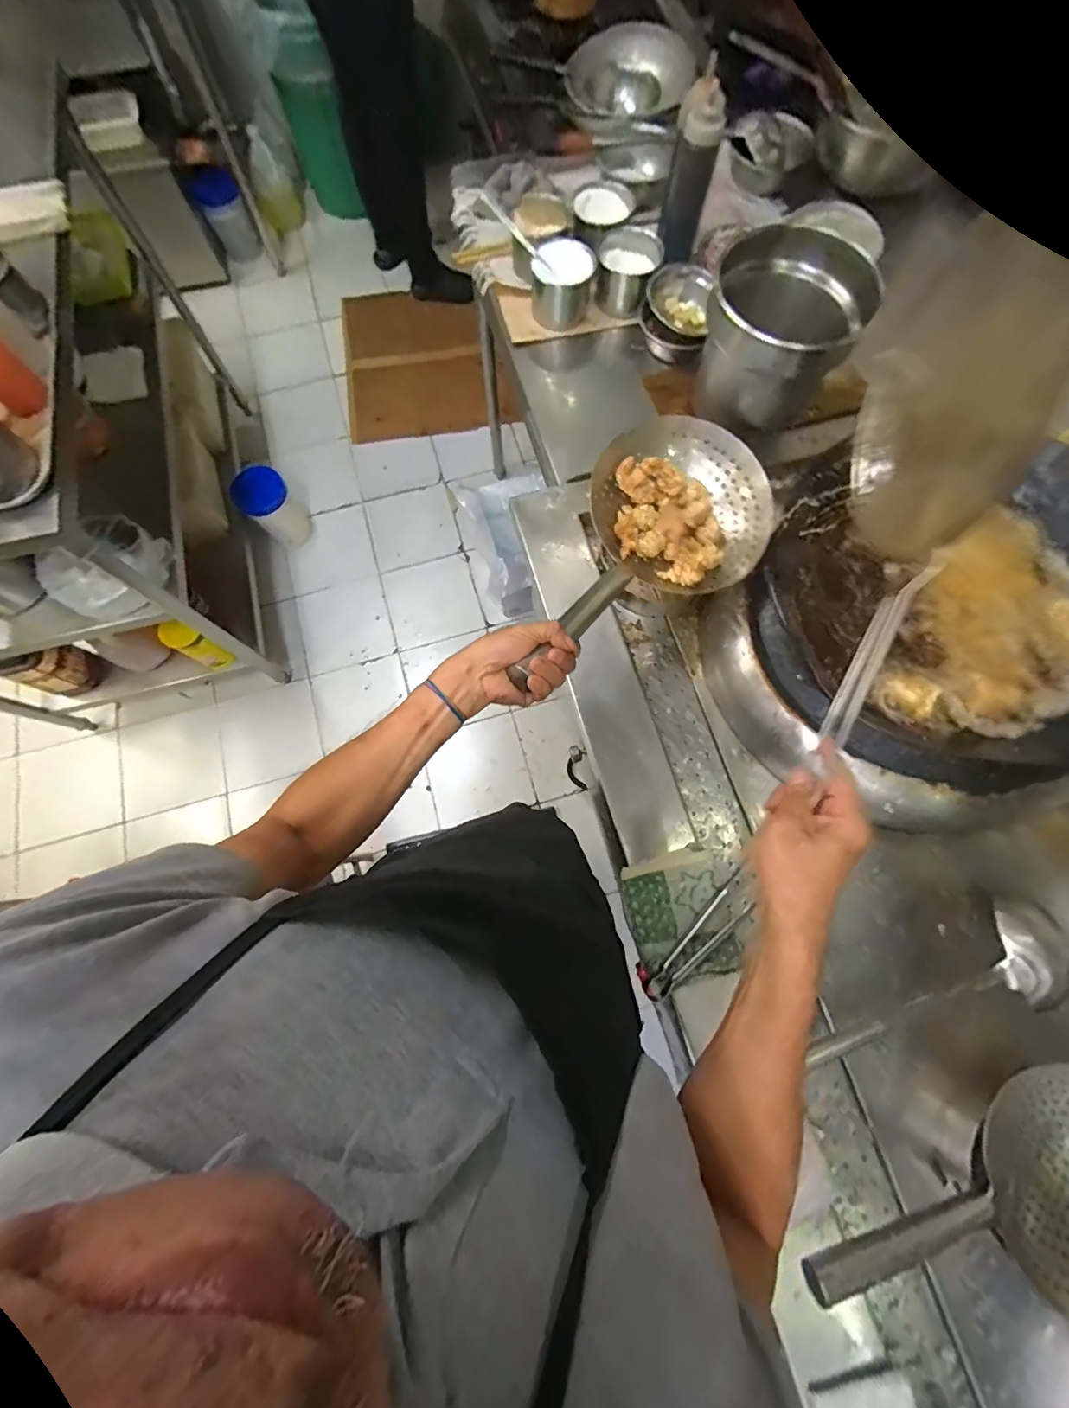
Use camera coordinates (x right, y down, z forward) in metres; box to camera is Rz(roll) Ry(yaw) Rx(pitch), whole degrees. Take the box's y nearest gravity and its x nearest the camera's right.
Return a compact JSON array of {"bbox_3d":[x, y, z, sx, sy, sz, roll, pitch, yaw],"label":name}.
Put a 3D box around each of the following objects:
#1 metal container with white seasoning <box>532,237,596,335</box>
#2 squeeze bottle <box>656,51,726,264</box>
[{"bbox_3d":[0.051,-0.768,0.897,0.109,0.103,0.084,7,74,1],"label":"metal container with white seasoning"},{"bbox_3d":[0.267,-0.910,0.835,0.072,0.197,0.081,10,75,2],"label":"squeeze bottle"}]

